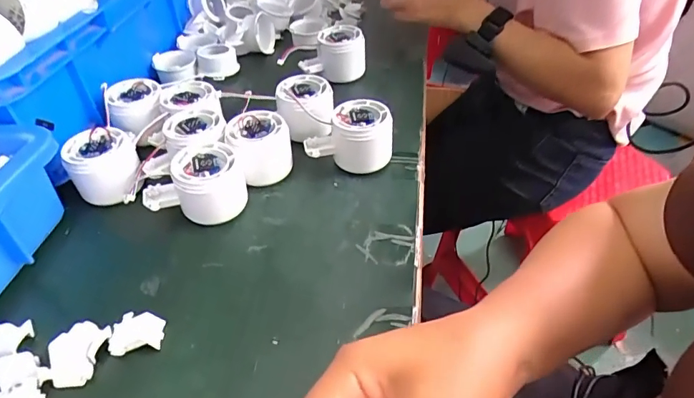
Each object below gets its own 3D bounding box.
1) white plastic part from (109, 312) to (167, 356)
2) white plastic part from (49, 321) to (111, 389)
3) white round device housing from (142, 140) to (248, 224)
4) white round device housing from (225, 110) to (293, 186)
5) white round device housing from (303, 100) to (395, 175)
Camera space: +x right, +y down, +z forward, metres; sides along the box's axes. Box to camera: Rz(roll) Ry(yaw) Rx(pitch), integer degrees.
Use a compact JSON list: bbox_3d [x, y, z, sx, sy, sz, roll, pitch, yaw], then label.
[{"bbox_3d":[-0.145,0.093,0.312,0.034,0.013,0.026,-1,43,0],"label":"white plastic part"},{"bbox_3d":[-0.180,0.102,0.300,0.029,0.010,0.041,5,43,7],"label":"white plastic part"},{"bbox_3d":[-0.128,-0.006,0.387,0.080,0.052,0.057,-28,49,-24],"label":"white round device housing"},{"bbox_3d":[-0.080,-0.045,0.424,0.056,0.055,0.056,-1,43,0],"label":"white round device housing"},{"bbox_3d":[0.003,-0.058,0.434,0.082,0.056,0.054,6,44,9],"label":"white round device housing"}]

